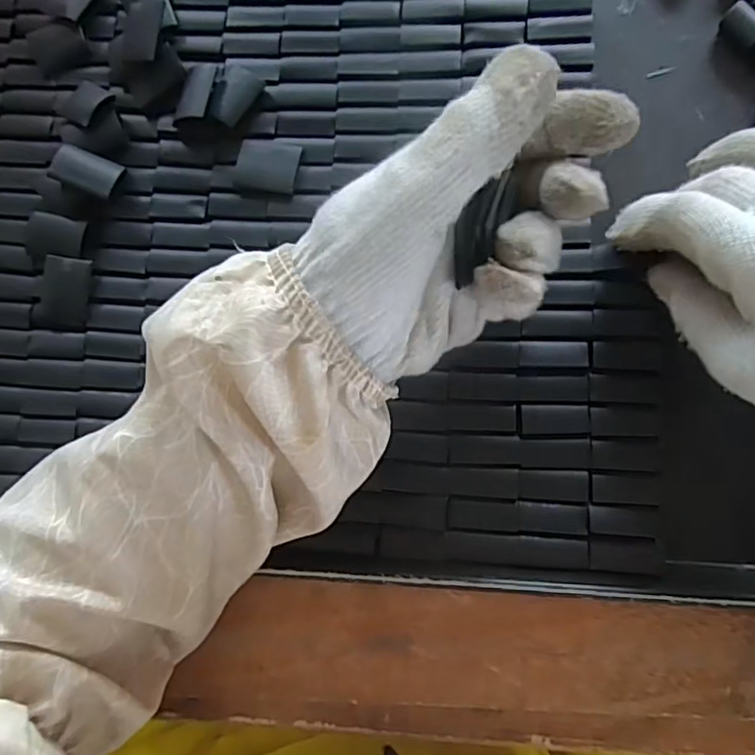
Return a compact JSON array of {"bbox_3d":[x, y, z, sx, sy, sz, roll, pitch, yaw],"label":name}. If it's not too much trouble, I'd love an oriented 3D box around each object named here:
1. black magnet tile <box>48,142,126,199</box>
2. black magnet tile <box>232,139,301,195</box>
[{"bbox_3d":[-0.151,-0.106,0.311,0.032,0.008,0.021,21,70,-11],"label":"black magnet tile"},{"bbox_3d":[-0.056,-0.109,0.308,0.032,0.005,0.027,12,84,7],"label":"black magnet tile"}]

